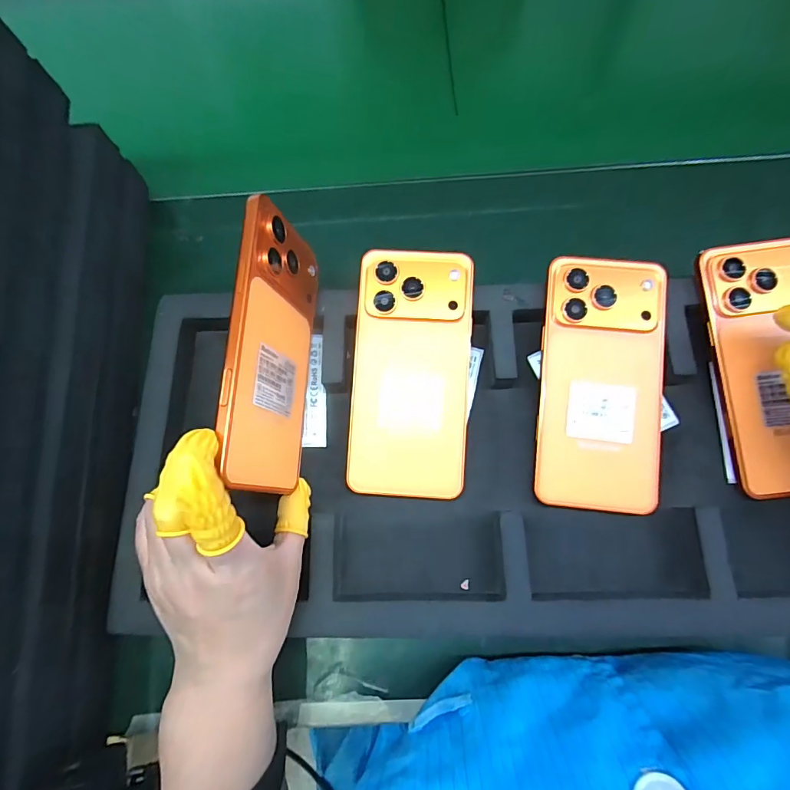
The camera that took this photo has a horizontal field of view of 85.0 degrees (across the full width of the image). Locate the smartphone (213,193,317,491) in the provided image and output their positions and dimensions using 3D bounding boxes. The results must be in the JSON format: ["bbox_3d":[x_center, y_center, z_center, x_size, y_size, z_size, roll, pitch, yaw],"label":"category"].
[{"bbox_3d":[-0.071,-0.026,0.251,0.009,0.081,0.158,-1,79,16],"label":"smartphone"}]

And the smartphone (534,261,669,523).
[{"bbox_3d":[0.133,-0.009,0.278,0.076,0.007,0.161,5,86,4],"label":"smartphone"}]

